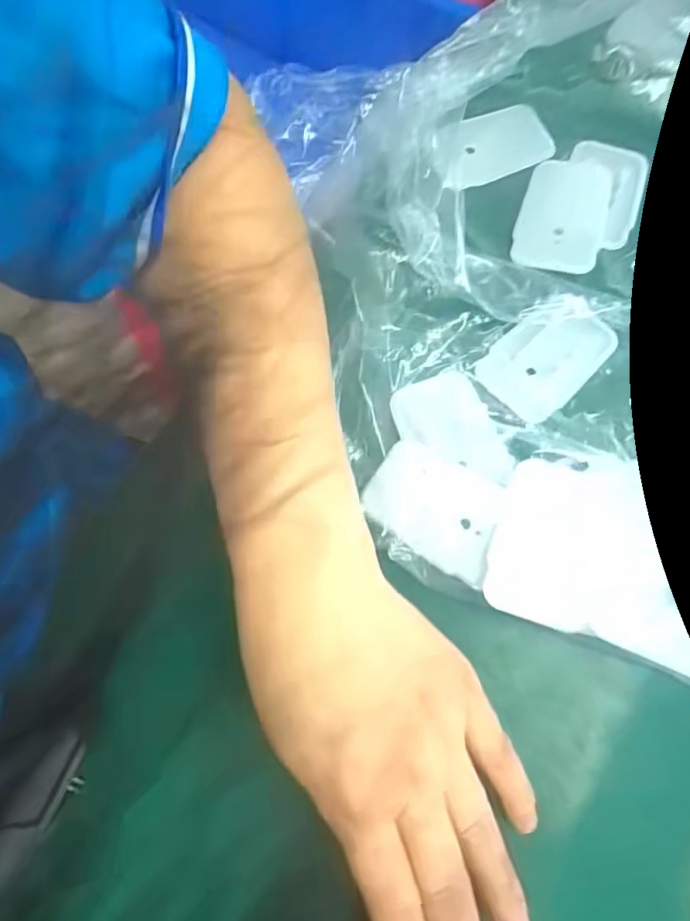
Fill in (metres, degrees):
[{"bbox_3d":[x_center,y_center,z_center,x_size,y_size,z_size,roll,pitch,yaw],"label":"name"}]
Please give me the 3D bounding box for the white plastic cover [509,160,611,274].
[{"bbox_3d":[0.119,-0.135,0.300,0.045,0.005,0.072,15,74,3],"label":"white plastic cover"}]

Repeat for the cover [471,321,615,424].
[{"bbox_3d":[0.102,-0.052,0.277,0.063,0.011,0.043,-42,78,-12],"label":"cover"}]

